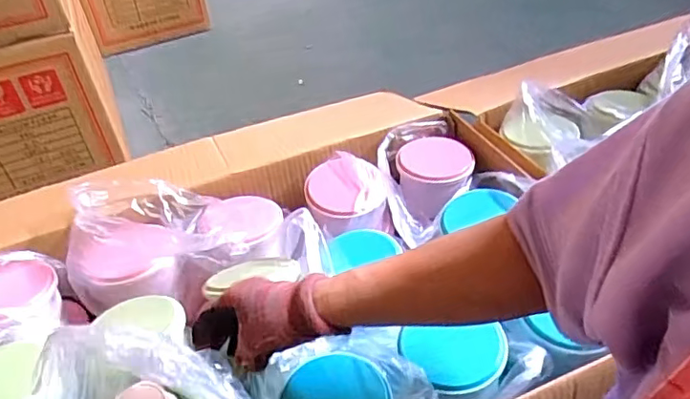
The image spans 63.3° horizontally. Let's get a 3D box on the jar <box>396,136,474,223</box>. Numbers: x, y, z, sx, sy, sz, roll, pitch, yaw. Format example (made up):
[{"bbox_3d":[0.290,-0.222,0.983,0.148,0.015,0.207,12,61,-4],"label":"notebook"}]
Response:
[{"bbox_3d":[0.123,-0.025,0.765,0.094,0.093,0.092,-3,41,3],"label":"jar"}]

